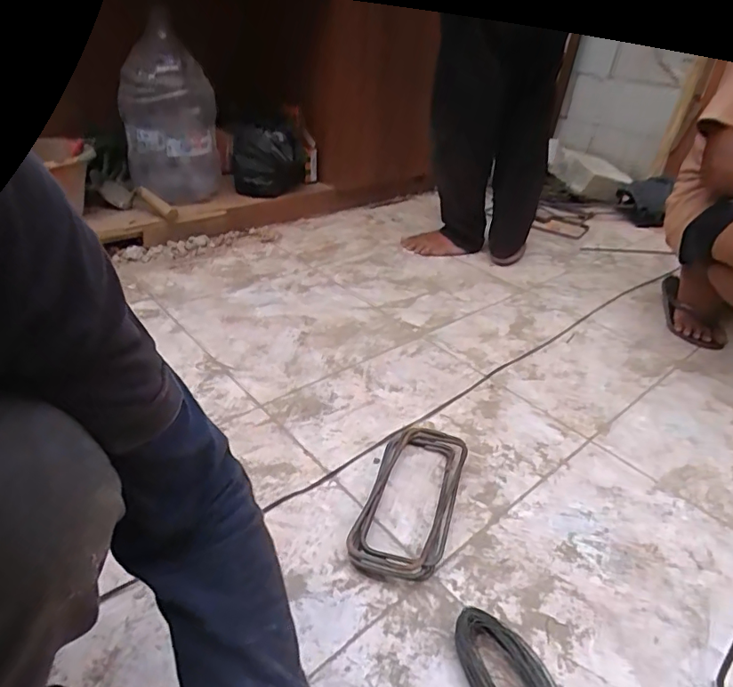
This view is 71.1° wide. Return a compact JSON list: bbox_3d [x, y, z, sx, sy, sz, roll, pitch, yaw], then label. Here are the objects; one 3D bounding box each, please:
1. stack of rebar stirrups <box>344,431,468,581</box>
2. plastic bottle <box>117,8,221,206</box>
[{"bbox_3d":[0.065,0.208,0.725,0.119,0.042,0.270,15,34,13],"label":"stack of rebar stirrups"},{"bbox_3d":[-0.533,-0.621,1.397,0.229,0.424,0.251,-3,34,-14],"label":"plastic bottle"}]

